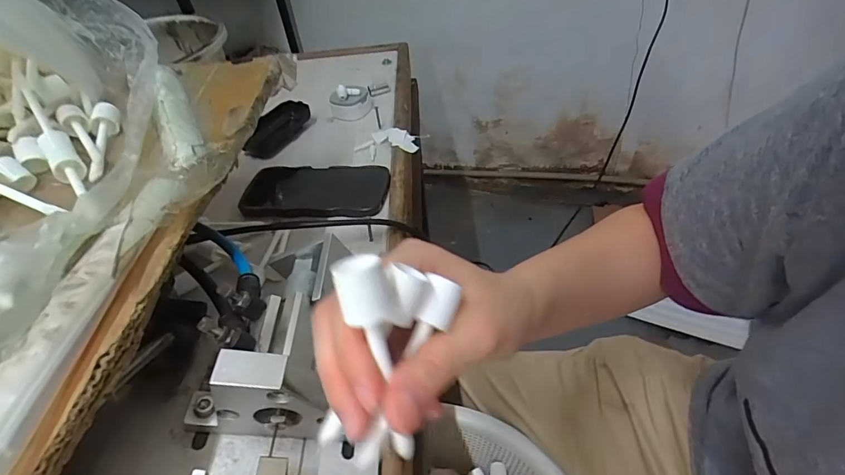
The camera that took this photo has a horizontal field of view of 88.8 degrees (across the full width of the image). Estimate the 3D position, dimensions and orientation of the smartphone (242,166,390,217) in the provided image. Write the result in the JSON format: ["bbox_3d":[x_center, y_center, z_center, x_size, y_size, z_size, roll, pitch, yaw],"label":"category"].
[{"bbox_3d":[-0.124,-0.056,0.508,0.167,0.018,0.084,3,46,9],"label":"smartphone"}]

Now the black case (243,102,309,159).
[{"bbox_3d":[-0.213,-0.156,0.617,0.059,0.027,0.106,12,48,18],"label":"black case"}]

